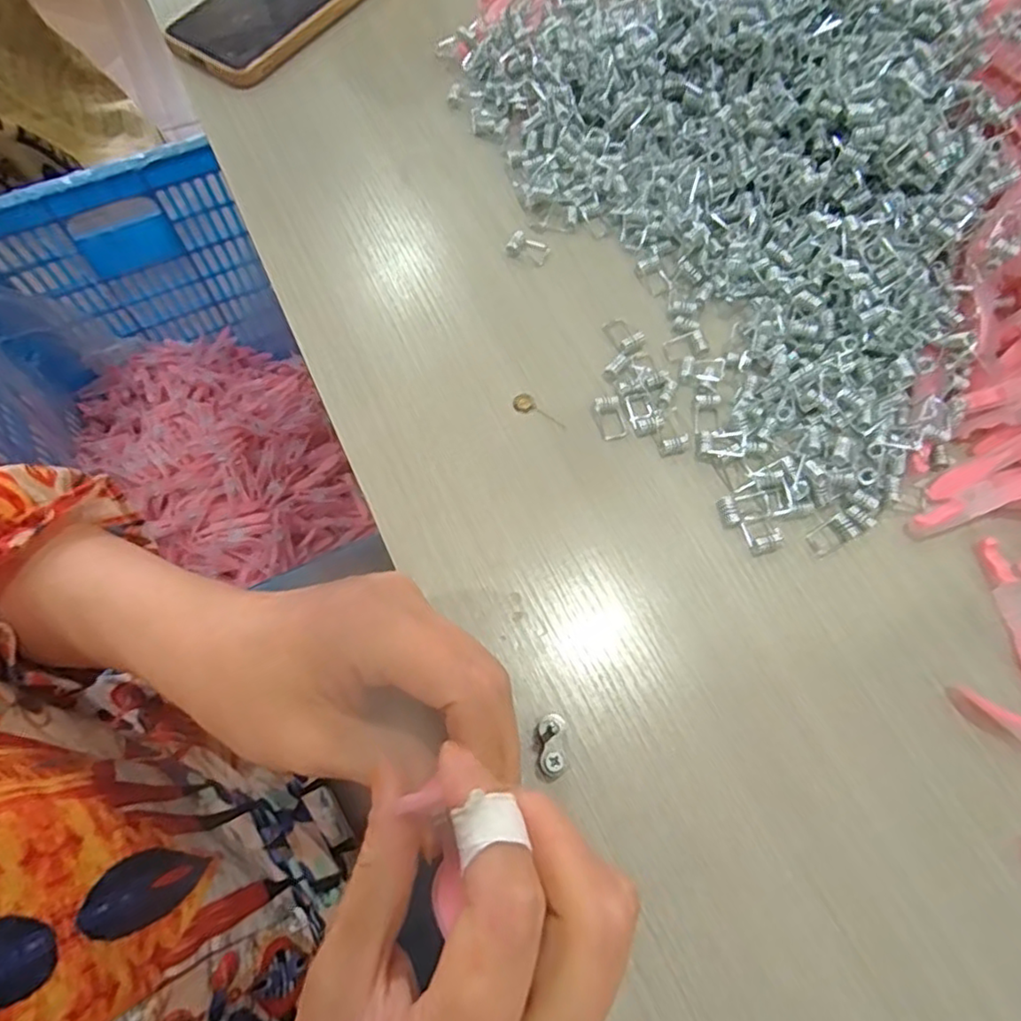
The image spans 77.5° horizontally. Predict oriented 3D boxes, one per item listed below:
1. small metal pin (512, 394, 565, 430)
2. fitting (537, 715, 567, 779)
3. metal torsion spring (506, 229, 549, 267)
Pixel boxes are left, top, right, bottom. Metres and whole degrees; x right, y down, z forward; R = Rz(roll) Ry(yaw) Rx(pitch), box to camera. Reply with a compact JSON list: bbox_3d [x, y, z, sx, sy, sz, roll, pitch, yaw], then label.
[{"bbox_3d":[0.014,-0.051,0.333,0.029,0.004,0.012,43,72,14],"label":"small metal pin"},{"bbox_3d":[0.018,0.099,0.267,0.011,0.016,0.024,-1,68,-3],"label":"fitting"},{"bbox_3d":[0.011,-0.155,0.375,0.022,0.005,0.017,24,69,7],"label":"metal torsion spring"}]

